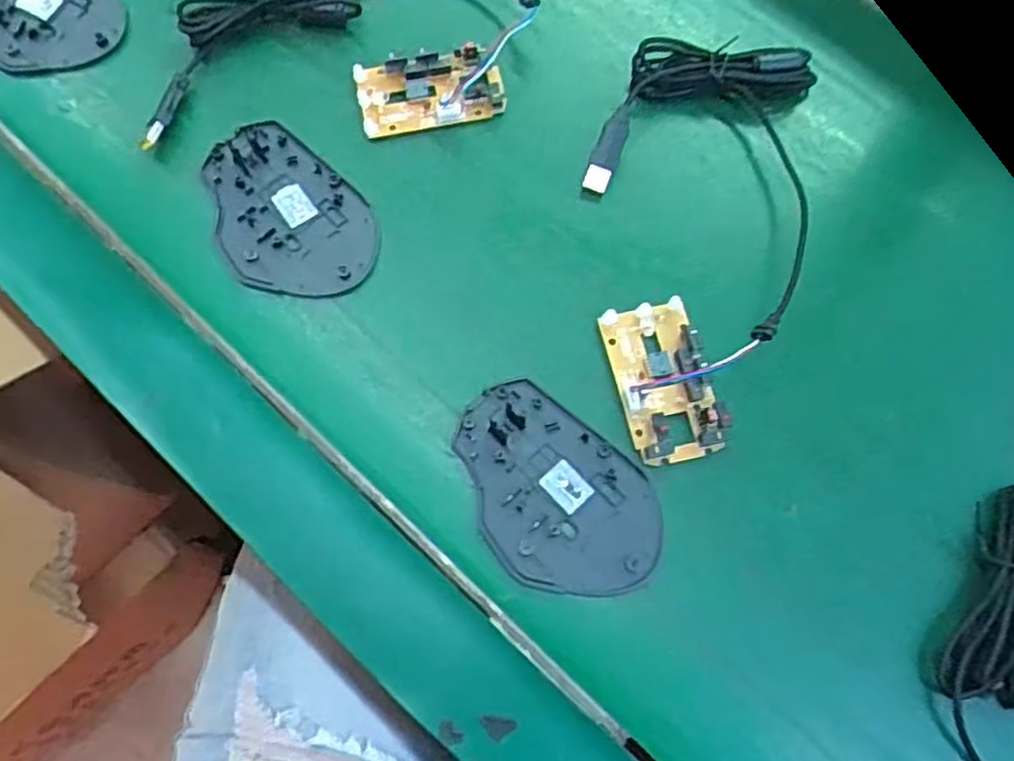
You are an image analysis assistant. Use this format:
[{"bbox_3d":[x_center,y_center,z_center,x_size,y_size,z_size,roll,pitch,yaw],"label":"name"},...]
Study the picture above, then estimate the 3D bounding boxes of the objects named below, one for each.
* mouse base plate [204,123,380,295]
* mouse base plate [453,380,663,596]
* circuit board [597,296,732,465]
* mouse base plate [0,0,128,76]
[{"bbox_3d":[-0.117,-0.088,0.399,0.073,0.004,0.109,-36,76,-12],"label":"mouse base plate"},{"bbox_3d":[0.020,0.053,0.352,0.108,0.004,0.070,42,75,12],"label":"mouse base plate"},{"bbox_3d":[0.076,-0.003,0.365,0.044,0.020,0.079,-13,72,-6],"label":"circuit board"},{"bbox_3d":[-0.274,-0.213,0.439,0.110,0.005,0.076,22,72,6],"label":"mouse base plate"}]

